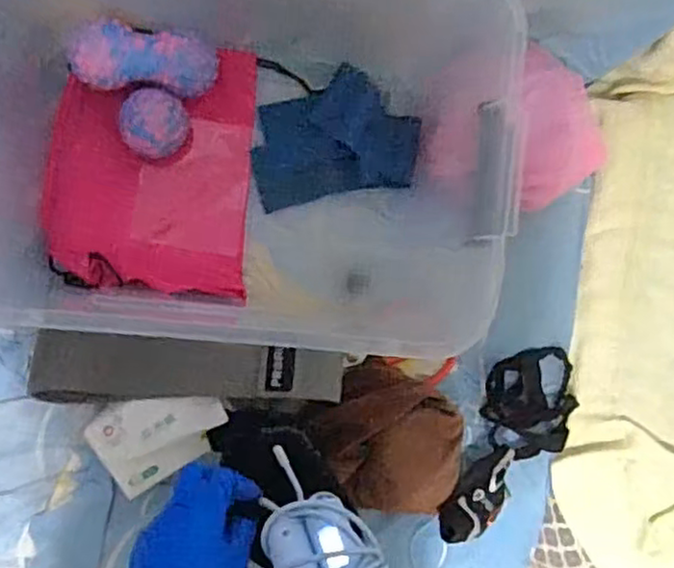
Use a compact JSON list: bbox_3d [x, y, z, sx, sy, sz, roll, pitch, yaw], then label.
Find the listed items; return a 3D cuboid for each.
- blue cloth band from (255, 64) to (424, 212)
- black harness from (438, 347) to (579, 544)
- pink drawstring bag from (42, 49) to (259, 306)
[{"bbox_3d":[-0.005,-0.167,0.771,0.184,0.011,0.133,-10,94,8],"label":"blue cloth band"},{"bbox_3d":[0.210,0.194,0.817,0.134,0.034,0.258,36,73,-9],"label":"black harness"},{"bbox_3d":[-0.197,-0.124,0.723,0.209,0.061,0.265,3,93,-9],"label":"pink drawstring bag"}]

